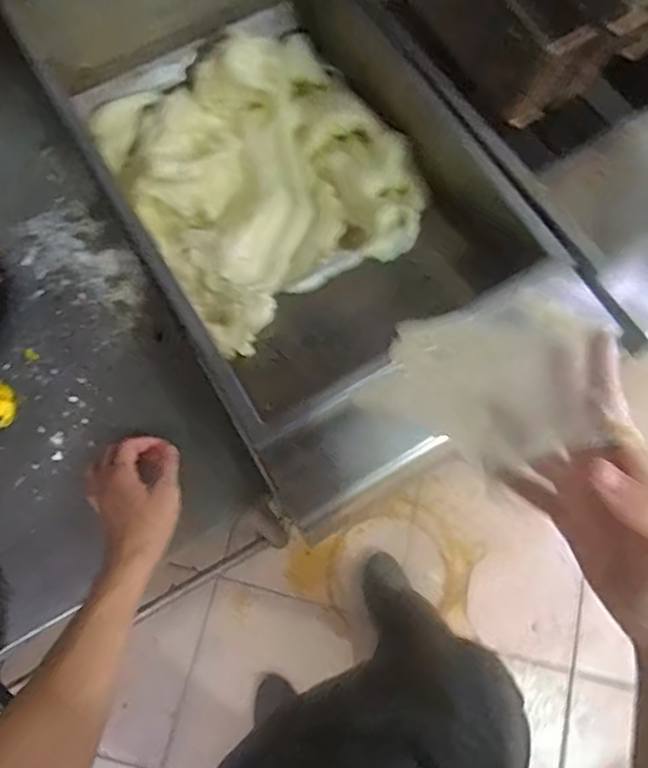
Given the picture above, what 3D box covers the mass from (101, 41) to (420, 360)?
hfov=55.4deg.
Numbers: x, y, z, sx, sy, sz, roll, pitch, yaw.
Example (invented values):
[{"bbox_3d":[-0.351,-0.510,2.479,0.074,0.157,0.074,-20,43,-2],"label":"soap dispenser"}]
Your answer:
[{"bbox_3d":[-0.071,-0.266,0.823,0.344,0.119,0.397,-30,74,-10],"label":"mass"}]

